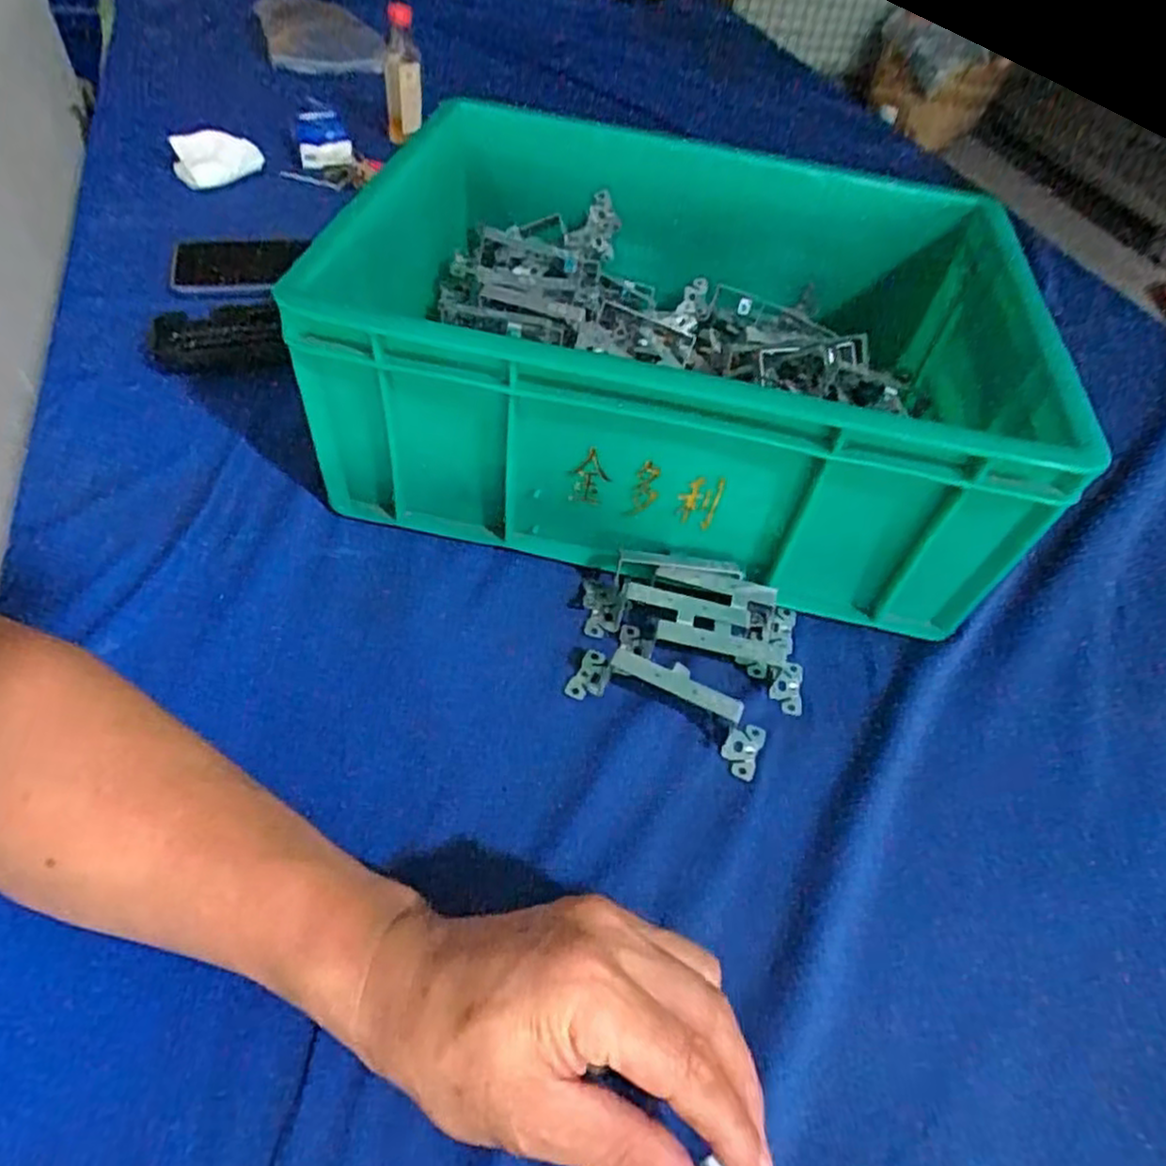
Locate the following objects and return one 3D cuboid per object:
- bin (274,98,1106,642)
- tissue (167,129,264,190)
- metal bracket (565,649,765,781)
[{"bbox_3d":[0.070,-0.153,0.486,0.382,0.159,0.304,11,49,4],"label":"bin"},{"bbox_3d":[-0.346,-0.400,0.692,0.080,0.038,0.038,-14,54,-18],"label":"tissue"},{"bbox_3d":[0.045,0.061,0.381,0.105,0.033,0.031,23,51,13],"label":"metal bracket"}]

